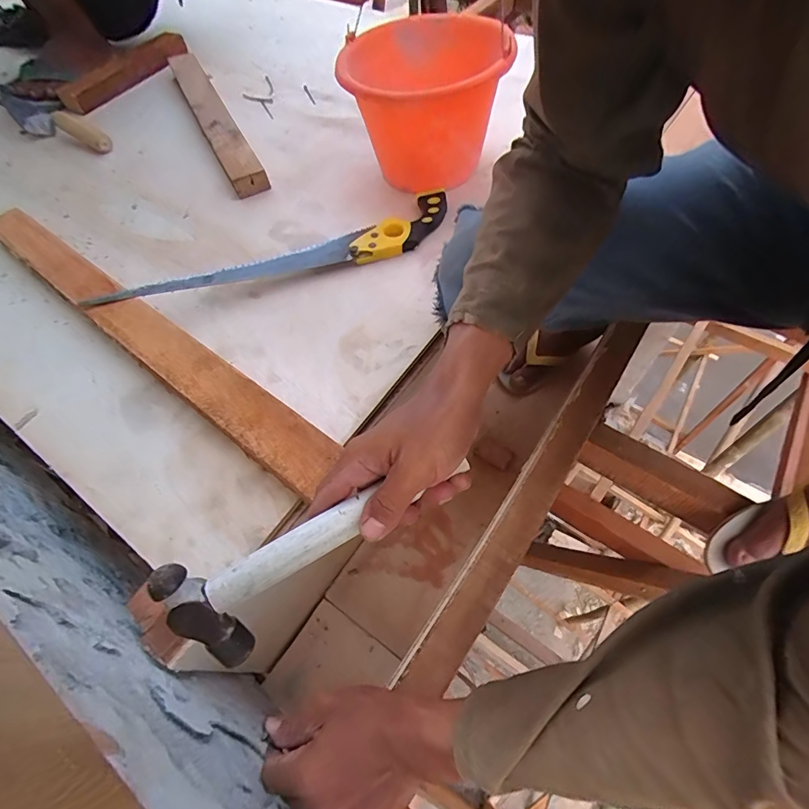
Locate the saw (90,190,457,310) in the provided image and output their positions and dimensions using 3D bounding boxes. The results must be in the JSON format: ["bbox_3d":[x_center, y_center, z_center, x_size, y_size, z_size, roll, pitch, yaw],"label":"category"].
[{"bbox_3d":[-0.153,-0.186,0.587,0.484,0.032,0.079,-23,60,-11],"label":"saw"}]

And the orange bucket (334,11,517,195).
[{"bbox_3d":[0.018,-0.434,0.632,0.196,0.140,0.205,-1,58,2],"label":"orange bucket"}]

